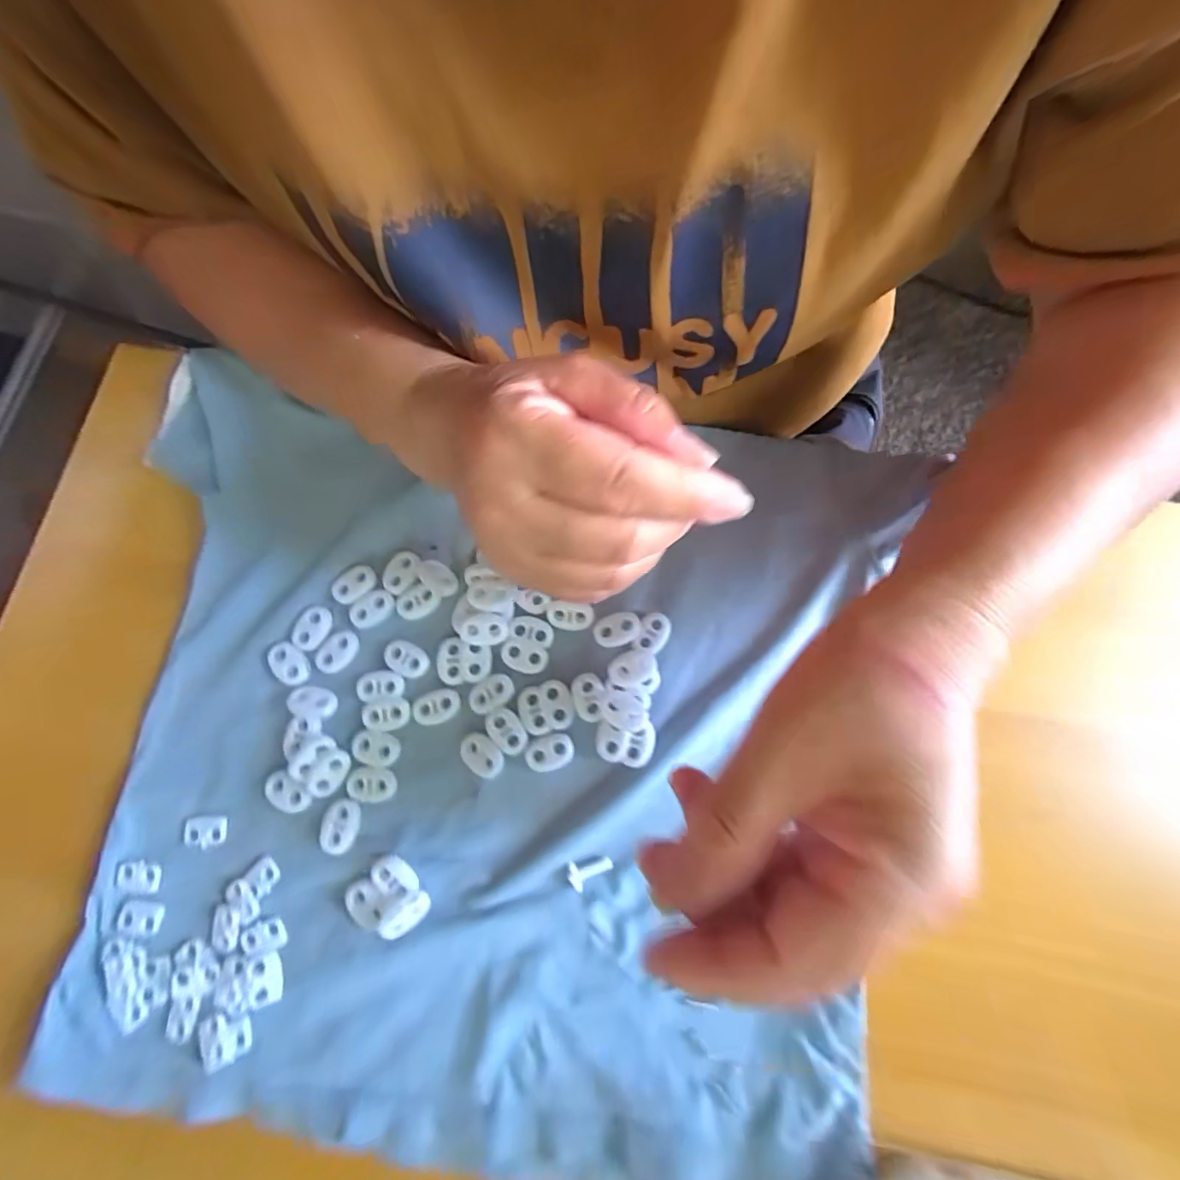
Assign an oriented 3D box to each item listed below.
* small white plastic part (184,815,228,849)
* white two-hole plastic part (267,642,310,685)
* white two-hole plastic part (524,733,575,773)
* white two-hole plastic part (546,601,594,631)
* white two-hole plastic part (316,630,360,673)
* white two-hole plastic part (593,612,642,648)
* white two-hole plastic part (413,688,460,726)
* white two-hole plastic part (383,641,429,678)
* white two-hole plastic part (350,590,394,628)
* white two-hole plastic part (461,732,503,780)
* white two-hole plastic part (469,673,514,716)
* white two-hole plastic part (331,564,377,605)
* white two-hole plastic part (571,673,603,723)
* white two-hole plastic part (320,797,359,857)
[{"bbox_3d":[-0.177,0.111,0.232,0.018,0.004,0.014,-4,78,1],"label":"small white plastic part"},{"bbox_3d":[-0.145,0.035,0.244,0.014,0.005,0.022,-36,80,-6],"label":"white two-hole plastic part"},{"bbox_3d":[-0.019,0.075,0.232,0.022,0.004,0.015,-11,78,-1],"label":"white two-hole plastic part"},{"bbox_3d":[-0.010,0.013,0.243,0.022,0.004,0.012,5,79,2],"label":"white two-hole plastic part"},{"bbox_3d":[-0.123,0.030,0.244,0.016,0.004,0.022,37,82,8],"label":"white two-hole plastic part"},{"bbox_3d":[0.013,0.019,0.241,0.021,0.005,0.015,-13,78,-1],"label":"white two-hole plastic part"},{"bbox_3d":[-0.073,0.055,0.238,0.022,0.004,0.015,-22,79,-3],"label":"white two-hole plastic part"},{"bbox_3d":[-0.088,0.033,0.242,0.022,0.004,0.015,31,81,7],"label":"white two-hole plastic part"},{"bbox_3d":[-0.107,0.009,0.248,0.022,0.004,0.014,-32,79,-5],"label":"white two-hole plastic part"},{"bbox_3d":[-0.050,0.076,0.232,0.015,0.004,0.022,-42,80,-7],"label":"white two-hole plastic part"},{"bbox_3d":[-0.047,0.049,0.237,0.022,0.004,0.015,-38,80,-6],"label":"white two-hole plastic part"},{"bbox_3d":[-0.118,-0.003,0.251,0.023,0.004,0.014,-41,80,-7],"label":"white two-hole plastic part"},{"bbox_3d":[-0.001,0.050,0.236,0.014,0.004,0.022,-8,78,0],"label":"white two-hole plastic part"},{"bbox_3d":[-0.113,0.107,0.229,0.015,0.005,0.023,4,79,2],"label":"white two-hole plastic part"}]

